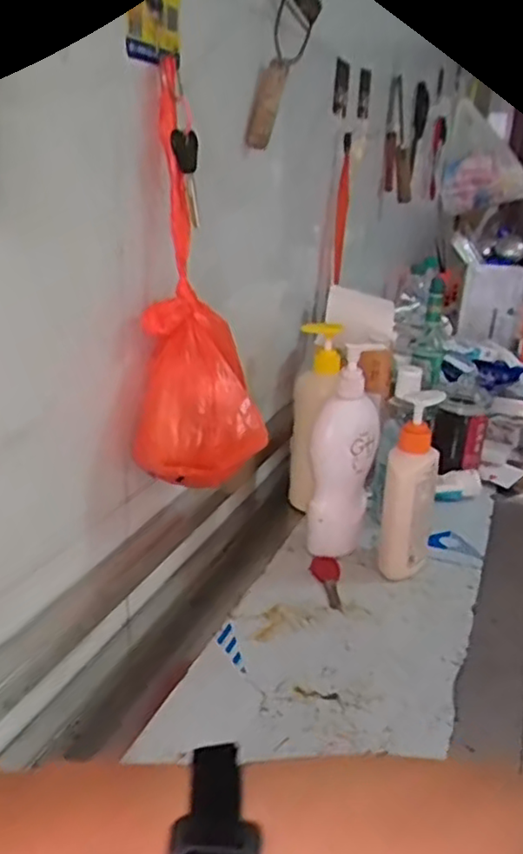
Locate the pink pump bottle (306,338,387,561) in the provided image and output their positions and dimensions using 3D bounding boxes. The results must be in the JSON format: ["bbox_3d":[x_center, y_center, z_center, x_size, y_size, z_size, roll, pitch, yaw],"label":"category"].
[{"bbox_3d":[0.083,0.030,0.692,0.062,0.223,0.046,5,22,5],"label":"pink pump bottle"}]

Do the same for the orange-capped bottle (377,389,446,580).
[{"bbox_3d":[0.150,0.058,0.681,0.047,0.180,0.069,11,23,19],"label":"orange-capped bottle"}]

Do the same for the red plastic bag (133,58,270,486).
[{"bbox_3d":[-0.044,-0.101,0.505,0.094,0.275,0.075,-1,22,-10],"label":"red plastic bag"}]

